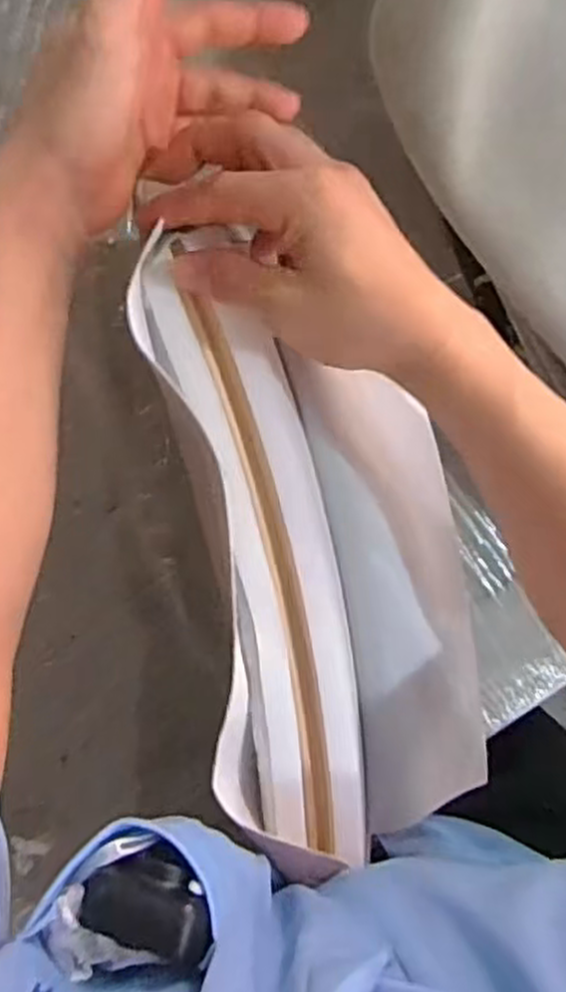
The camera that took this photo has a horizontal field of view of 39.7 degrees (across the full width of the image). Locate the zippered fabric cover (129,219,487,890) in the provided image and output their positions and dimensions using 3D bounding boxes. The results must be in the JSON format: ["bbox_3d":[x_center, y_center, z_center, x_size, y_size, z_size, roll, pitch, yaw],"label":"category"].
[{"bbox_3d":[0.031,0.045,0.434,0.153,0.098,0.323,-9,95,0],"label":"zippered fabric cover"}]

